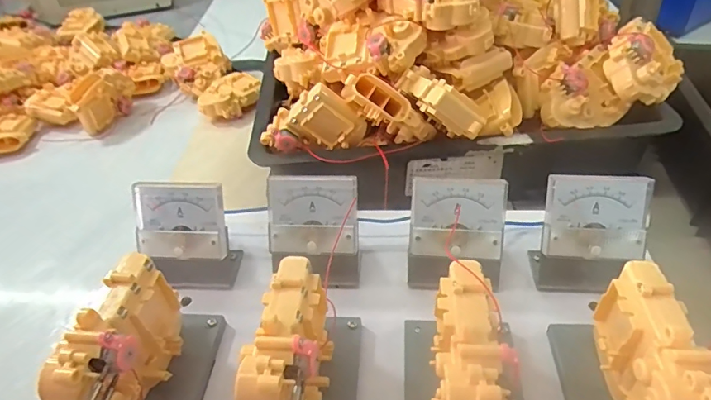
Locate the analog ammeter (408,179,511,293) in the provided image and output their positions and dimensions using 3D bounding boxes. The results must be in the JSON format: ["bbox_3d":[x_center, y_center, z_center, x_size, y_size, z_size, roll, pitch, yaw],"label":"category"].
[{"bbox_3d":[0.071,0.024,0.333,0.065,0.070,0.039,4,43,9],"label":"analog ammeter"}]

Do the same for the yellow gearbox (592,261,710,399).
[{"bbox_3d":[0.151,0.086,0.240,0.038,0.060,0.097,7,43,12],"label":"yellow gearbox"}]

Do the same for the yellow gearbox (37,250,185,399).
[{"bbox_3d":[-0.129,0.086,0.266,0.029,0.071,0.088,6,43,11],"label":"yellow gearbox"}]

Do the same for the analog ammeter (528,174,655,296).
[{"bbox_3d":[0.163,0.025,0.327,0.066,0.078,0.041,6,43,11],"label":"analog ammeter"}]

